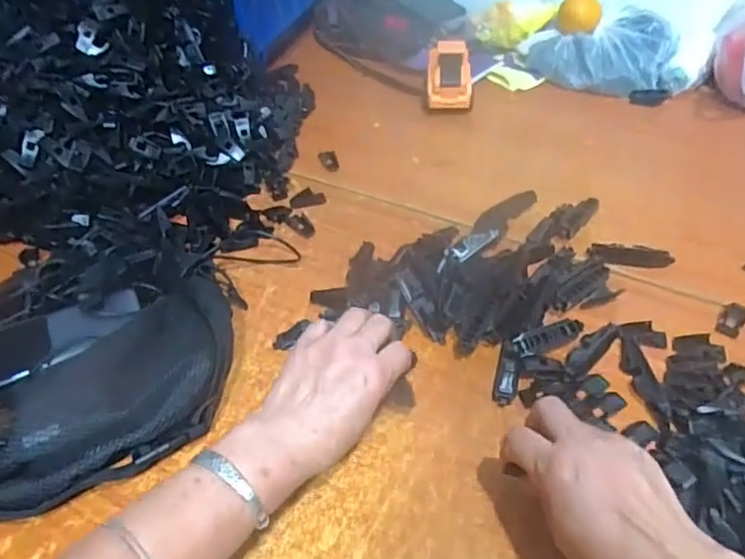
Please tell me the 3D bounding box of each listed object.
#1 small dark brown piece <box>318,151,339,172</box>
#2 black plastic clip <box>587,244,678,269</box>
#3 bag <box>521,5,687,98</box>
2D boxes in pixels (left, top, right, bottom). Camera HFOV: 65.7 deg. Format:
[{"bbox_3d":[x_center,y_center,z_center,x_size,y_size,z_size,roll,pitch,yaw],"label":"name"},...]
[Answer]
[{"bbox_3d":[-0.055,-0.150,0.728,0.022,0.006,0.039,-12,47,-9],"label":"small dark brown piece"},{"bbox_3d":[0.260,-0.026,0.580,0.079,0.012,0.024,6,47,8],"label":"black plastic clip"},{"bbox_3d":[0.338,-0.326,0.830,0.220,0.070,0.114,19,50,20],"label":"bag"}]

